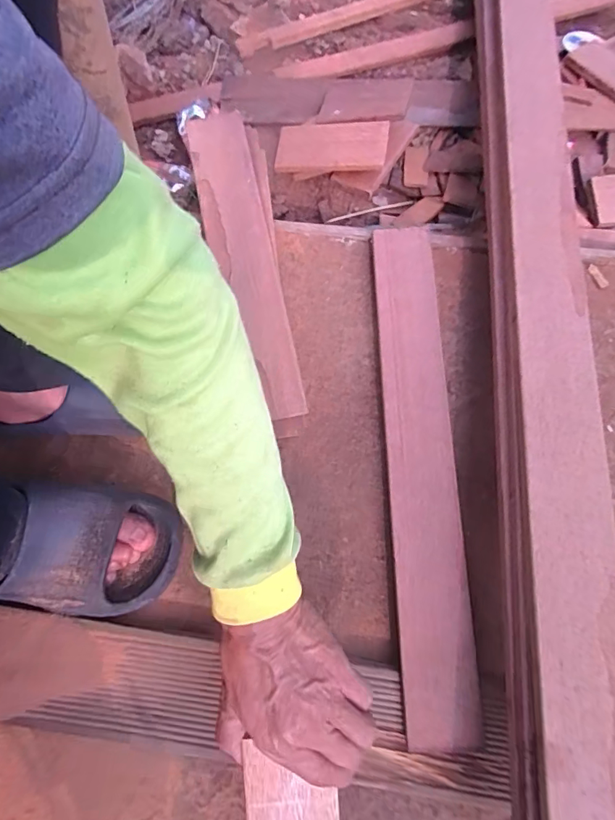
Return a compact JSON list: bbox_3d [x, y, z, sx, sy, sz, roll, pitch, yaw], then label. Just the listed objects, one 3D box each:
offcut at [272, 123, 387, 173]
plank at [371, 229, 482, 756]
[{"bbox_3d":[0.032,-0.352,0.578,0.144,0.018,0.064,8,80,14],"label":"offcut"},{"bbox_3d":[0.110,0.041,0.426,0.063,0.024,0.490,-1,73,0],"label":"plank"}]

